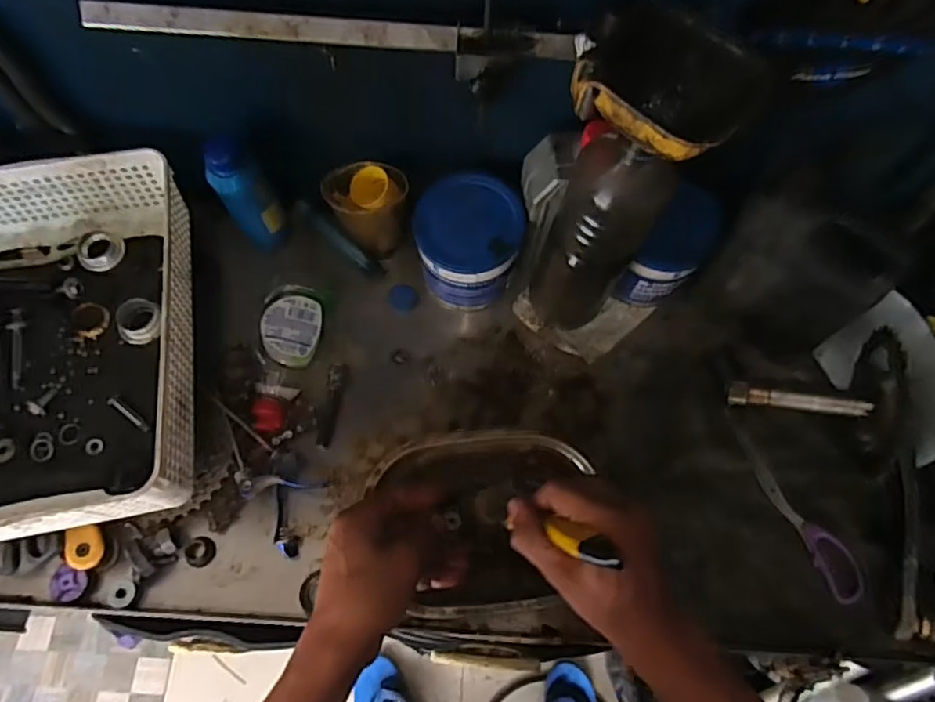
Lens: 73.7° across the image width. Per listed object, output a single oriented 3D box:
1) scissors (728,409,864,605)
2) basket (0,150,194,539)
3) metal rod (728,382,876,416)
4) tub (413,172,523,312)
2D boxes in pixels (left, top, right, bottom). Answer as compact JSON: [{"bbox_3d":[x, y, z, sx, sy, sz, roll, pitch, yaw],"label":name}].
[{"bbox_3d":[0.303,0.138,0.579,0.035,0.009,0.186,-22,69,-9],"label":"scissors"},{"bbox_3d":[-0.376,-0.006,0.552,0.247,0.083,0.329,-9,67,-4],"label":"basket"},{"bbox_3d":[0.297,0.044,0.559,0.115,0.013,0.018,6,67,16],"label":"metal rod"},{"bbox_3d":[0.000,-0.107,0.629,0.099,0.102,0.100,0,67,0],"label":"tub"}]

